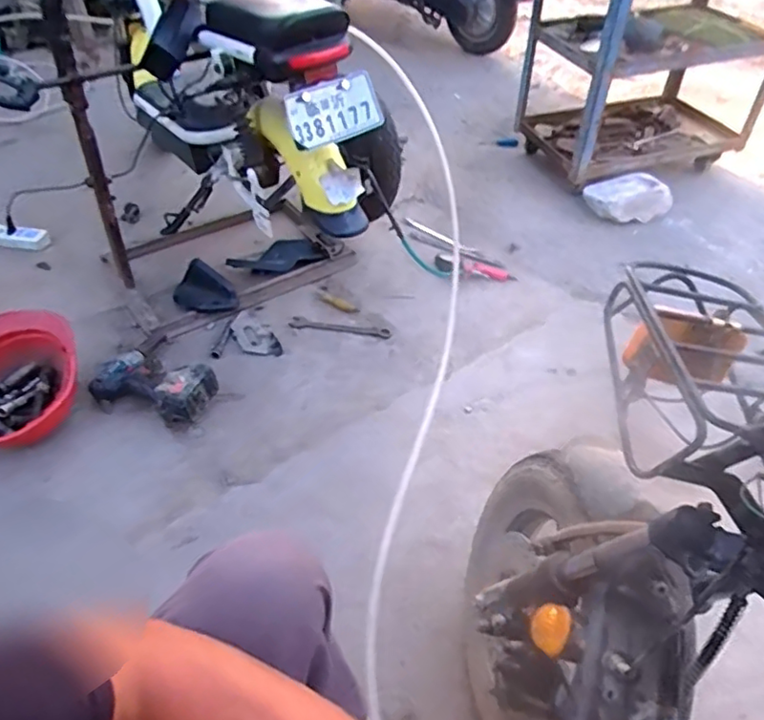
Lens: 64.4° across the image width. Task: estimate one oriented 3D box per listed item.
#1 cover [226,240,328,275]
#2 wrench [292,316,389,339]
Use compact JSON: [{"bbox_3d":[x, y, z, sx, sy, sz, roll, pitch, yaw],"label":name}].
[{"bbox_3d":[-0.287,-0.274,1.642,0.259,0.041,0.106,-9,45,-11],"label":"cover"},{"bbox_3d":[-0.102,-0.078,1.481,0.236,0.013,0.041,6,43,3],"label":"wrench"}]

